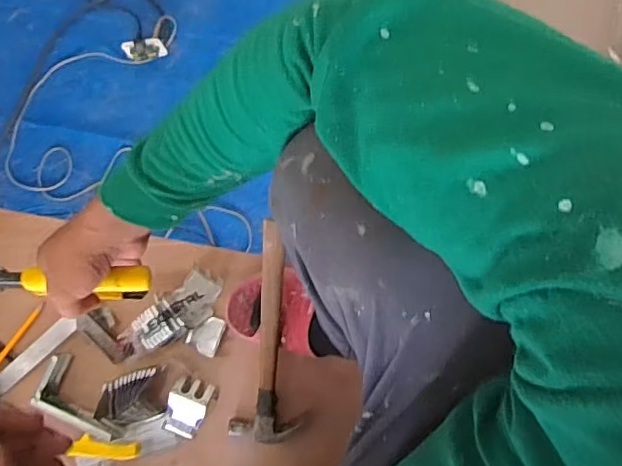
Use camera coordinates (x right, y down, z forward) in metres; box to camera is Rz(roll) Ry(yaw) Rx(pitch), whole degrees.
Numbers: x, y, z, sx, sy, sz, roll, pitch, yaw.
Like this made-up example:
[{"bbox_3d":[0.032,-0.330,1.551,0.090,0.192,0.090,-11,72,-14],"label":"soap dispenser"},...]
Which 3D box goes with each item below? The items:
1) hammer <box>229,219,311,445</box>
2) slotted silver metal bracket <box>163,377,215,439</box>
[{"bbox_3d":[-0.053,0.140,0.754,0.097,0.027,0.302,5,107,6],"label":"hammer"},{"bbox_3d":[-0.179,0.248,0.809,0.060,0.026,0.085,23,88,7],"label":"slotted silver metal bracket"}]

